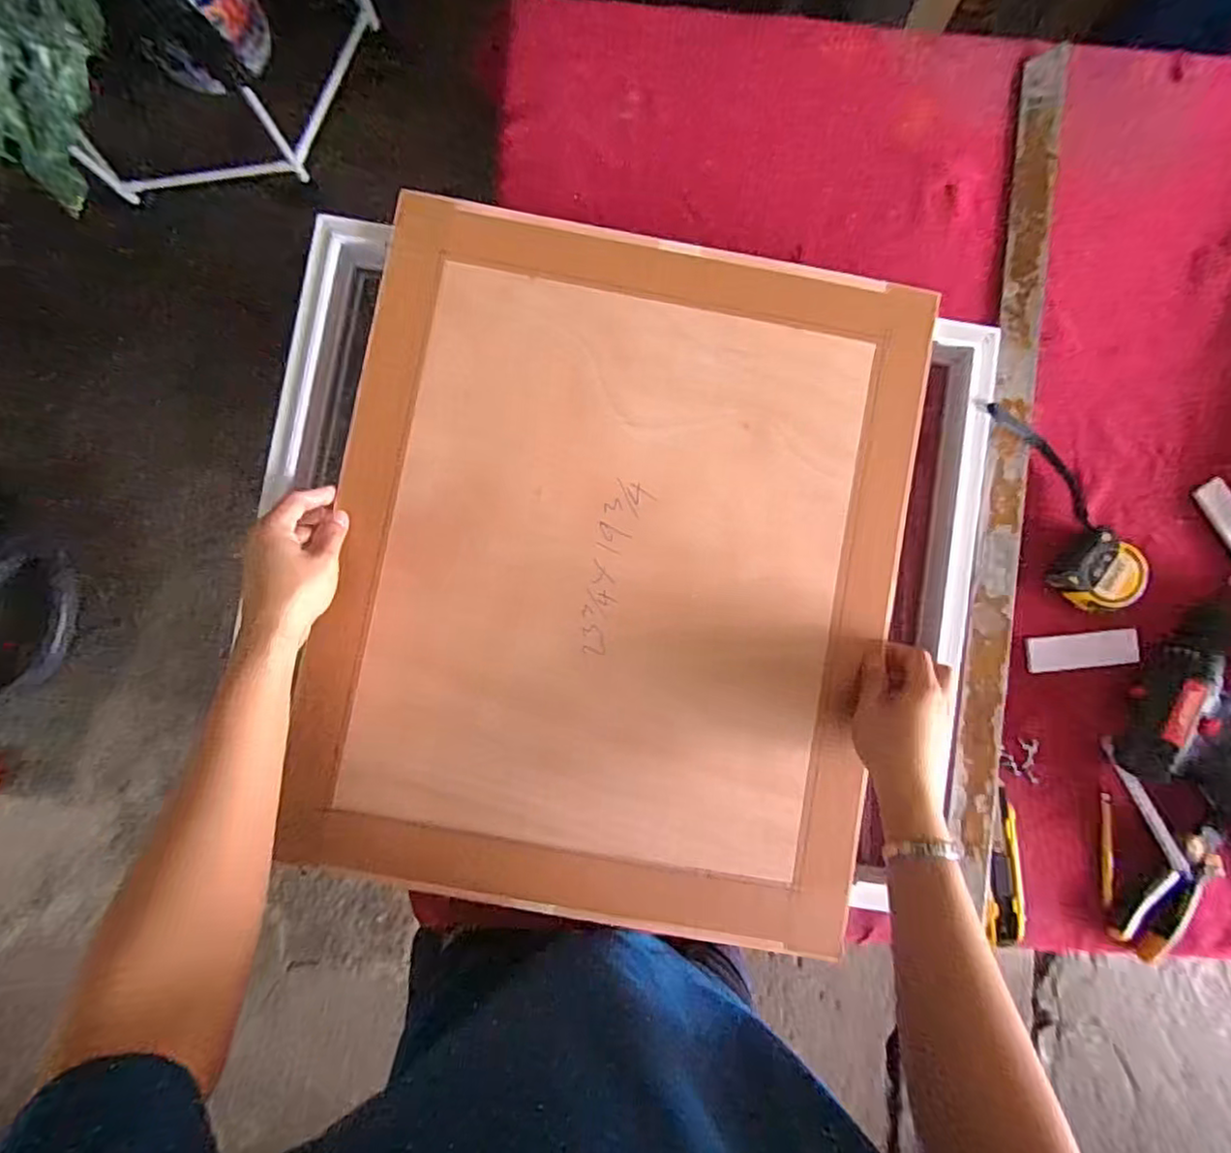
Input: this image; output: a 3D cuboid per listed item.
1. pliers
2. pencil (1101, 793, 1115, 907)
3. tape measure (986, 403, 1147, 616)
[{"bbox_3d":[0.522,0.296,0.586,0.053,0.026,0.130,36,87,1],"label":"pliers"},{"bbox_3d":[0.469,0.261,0.596,0.009,0.004,0.103,0,86,26],"label":"pencil"},{"bbox_3d":[0.423,-0.071,0.594,0.069,0.039,0.223,-27,87,-2],"label":"tape measure"}]

